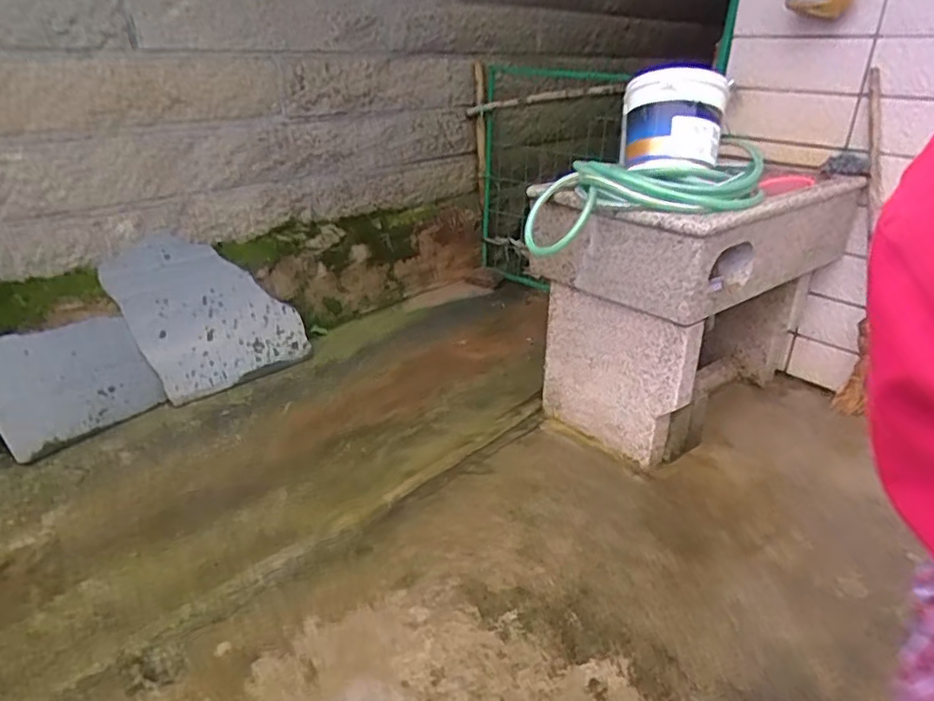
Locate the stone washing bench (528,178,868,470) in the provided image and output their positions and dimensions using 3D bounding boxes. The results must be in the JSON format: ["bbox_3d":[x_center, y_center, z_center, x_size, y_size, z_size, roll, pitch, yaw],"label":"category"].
[{"bbox_3d":[0.608,-0.128,1.691,0.736,0.622,0.404,-15,31,-30],"label":"stone washing bench"}]

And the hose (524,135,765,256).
[{"bbox_3d":[0.414,-0.364,1.449,0.532,0.203,0.260,3,27,3],"label":"hose"}]

